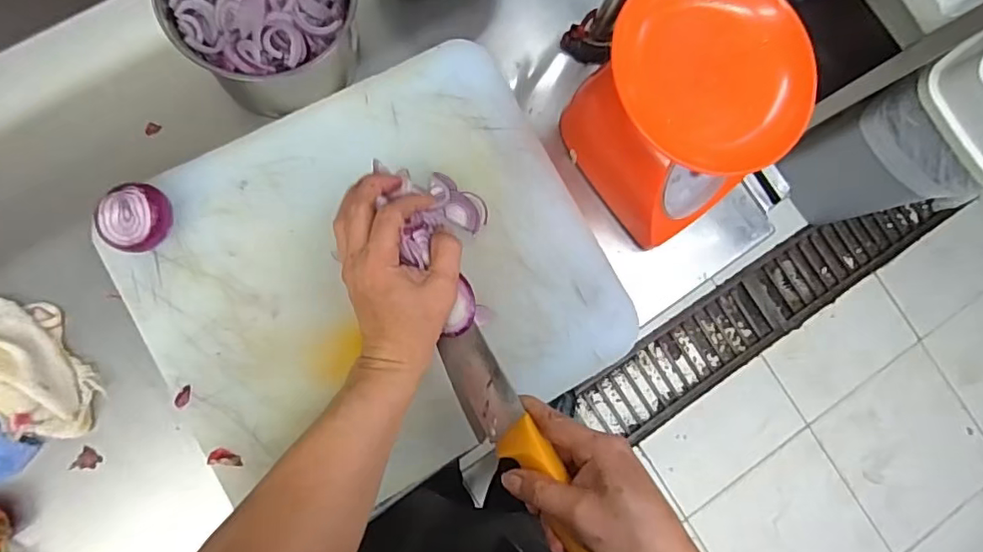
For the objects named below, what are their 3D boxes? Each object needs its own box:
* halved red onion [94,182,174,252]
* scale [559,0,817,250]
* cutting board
[{"bbox_3d":[-0.295,-0.047,0.477,0.045,0.036,0.054,-2,83,-7],"label":"halved red onion"},{"bbox_3d":[0.163,-0.140,0.492,0.127,0.174,0.160,-35,88,-10],"label":"scale"},{"bbox_3d":[-0.097,0.004,0.520,0.387,0.020,0.338,-31,88,-9],"label":"cutting board"}]

